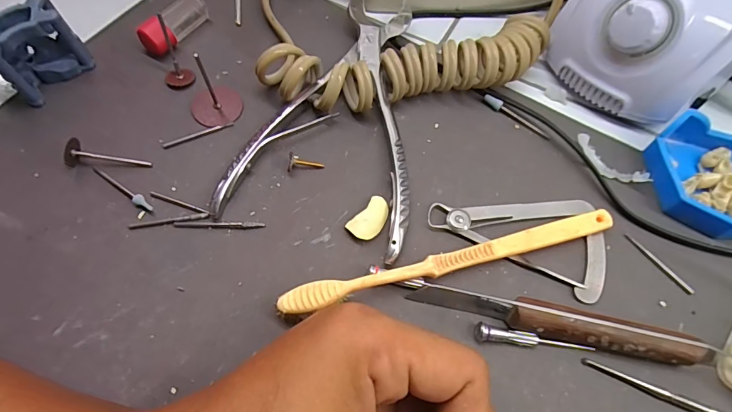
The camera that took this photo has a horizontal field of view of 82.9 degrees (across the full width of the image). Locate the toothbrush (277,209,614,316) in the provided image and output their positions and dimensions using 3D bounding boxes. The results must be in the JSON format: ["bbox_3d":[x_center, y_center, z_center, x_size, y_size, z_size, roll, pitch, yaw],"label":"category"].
[{"bbox_3d":[0.048,0.028,0.218,0.183,0.019,0.013,-14,66,-8],"label":"toothbrush"}]

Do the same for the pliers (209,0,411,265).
[{"bbox_3d":[-0.012,-0.062,0.261,0.106,0.015,0.179,14,66,6],"label":"pliers"}]

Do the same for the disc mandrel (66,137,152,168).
[{"bbox_3d":[-0.150,-0.027,0.240,0.042,0.016,0.017,13,65,5],"label":"disc mandrel"}]

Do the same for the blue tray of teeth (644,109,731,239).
[{"bbox_3d":[0.211,-0.017,0.240,0.076,0.023,0.069,5,65,1],"label":"blue tray of teeth"}]

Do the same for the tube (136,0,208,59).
[{"bbox_3d":[-0.132,-0.127,0.287,0.017,0.021,0.051,25,67,10],"label":"tube"}]

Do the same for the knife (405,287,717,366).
[{"bbox_3d":[0.100,0.060,0.207,0.150,0.015,0.016,11,65,4],"label":"knife"}]

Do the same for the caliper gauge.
[{"bbox_3d":[0.091,0.008,0.237,0.098,0.005,0.055,26,67,11],"label":"caliper gauge"}]

